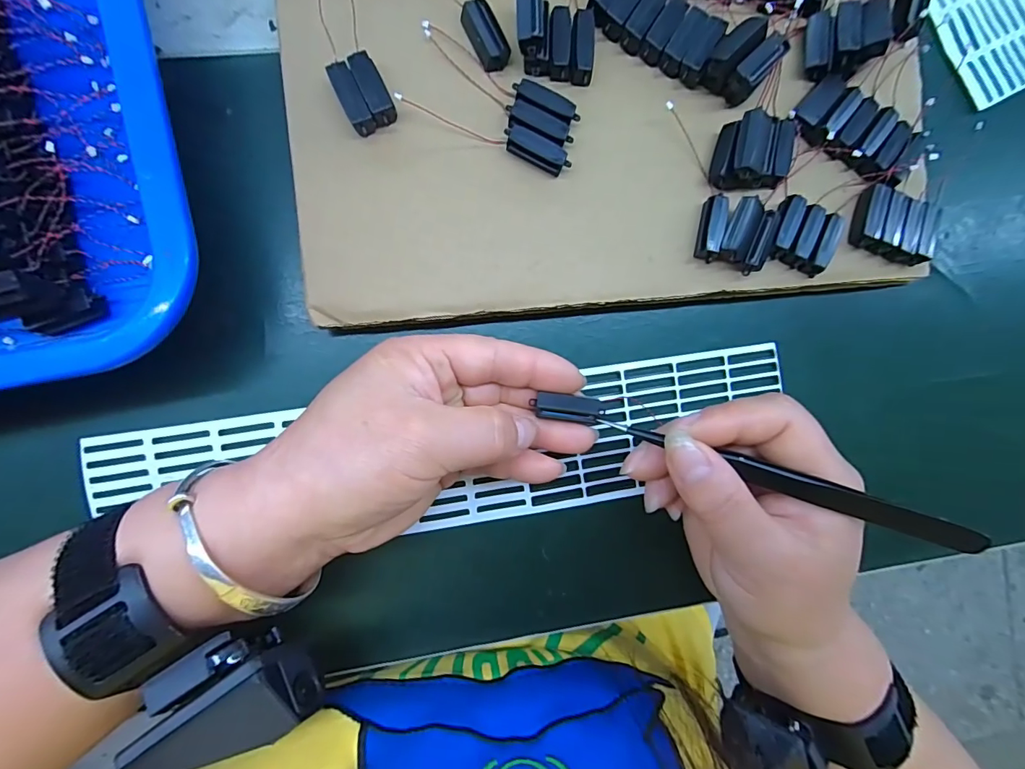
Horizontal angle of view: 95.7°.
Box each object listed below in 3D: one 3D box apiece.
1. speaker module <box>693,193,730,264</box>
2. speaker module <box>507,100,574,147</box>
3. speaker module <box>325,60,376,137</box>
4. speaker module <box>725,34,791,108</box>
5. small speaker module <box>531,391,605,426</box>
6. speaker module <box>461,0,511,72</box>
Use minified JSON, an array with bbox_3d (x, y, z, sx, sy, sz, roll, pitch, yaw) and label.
[{"bbox_3d":[0.093,-0.073,0.218,0.009,0.011,0.029,9,90,-5],"label":"speaker module"},{"bbox_3d":[0.012,-0.115,0.209,0.030,0.009,0.011,26,88,-5],"label":"speaker module"},{"bbox_3d":[-0.069,-0.122,0.197,0.009,0.005,0.029,-27,93,-4],"label":"speaker module"},{"bbox_3d":[0.112,-0.145,0.215,0.012,0.019,0.028,44,87,-4],"label":"speaker module"},{"bbox_3d":[0.025,0.010,0.200,0.028,0.008,0.010,7,90,-5],"label":"small speaker module"},{"bbox_3d":[-0.012,-0.157,0.209,0.013,0.006,0.029,-30,93,-4],"label":"speaker module"}]

